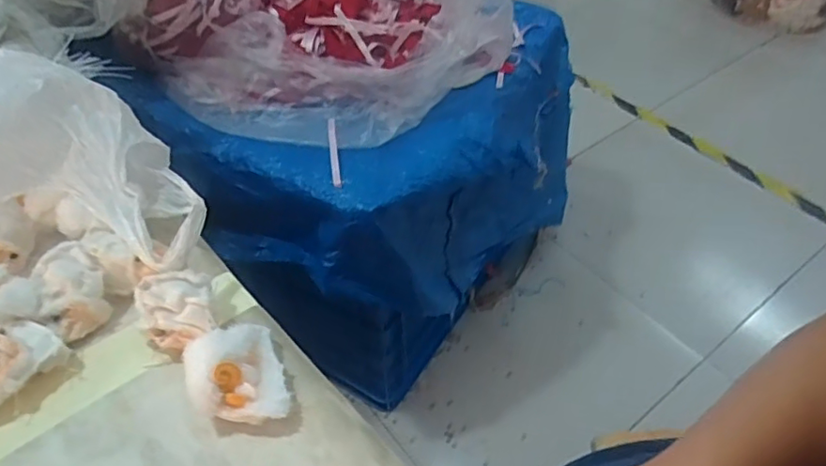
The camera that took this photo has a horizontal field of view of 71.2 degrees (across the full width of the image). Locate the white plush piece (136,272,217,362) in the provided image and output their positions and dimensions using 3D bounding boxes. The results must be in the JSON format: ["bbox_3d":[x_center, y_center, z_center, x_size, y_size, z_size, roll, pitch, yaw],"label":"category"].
[{"bbox_3d":[-0.158,0.054,0.390,0.047,0.042,0.046,0,47,0],"label":"white plush piece"}]

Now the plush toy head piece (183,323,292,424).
[{"bbox_3d":[-0.108,0.089,0.356,0.054,0.036,0.066,-16,49,-14],"label":"plush toy head piece"}]

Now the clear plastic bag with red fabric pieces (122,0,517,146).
[{"bbox_3d":[-0.134,-0.415,0.947,0.591,0.233,0.570,10,47,9],"label":"clear plastic bag with red fabric pieces"}]

